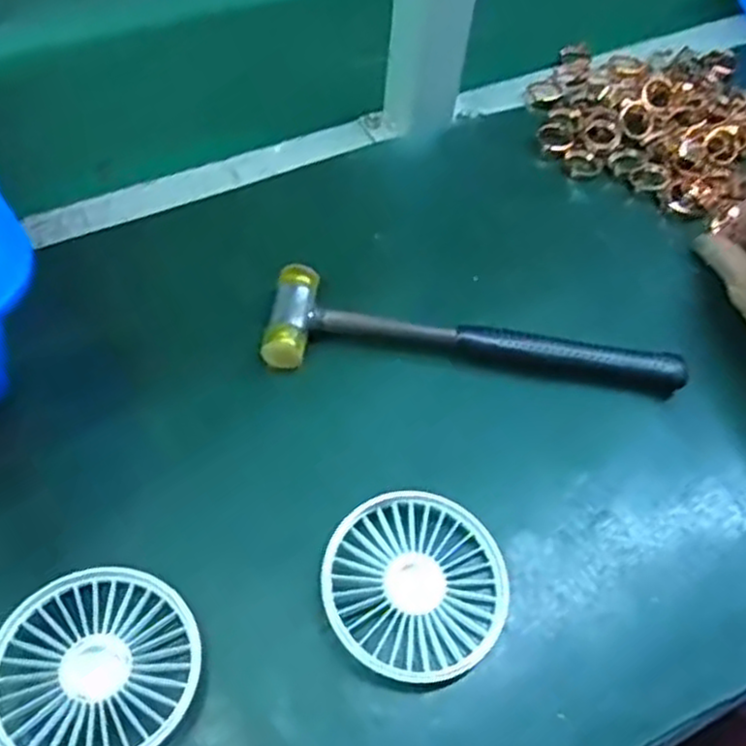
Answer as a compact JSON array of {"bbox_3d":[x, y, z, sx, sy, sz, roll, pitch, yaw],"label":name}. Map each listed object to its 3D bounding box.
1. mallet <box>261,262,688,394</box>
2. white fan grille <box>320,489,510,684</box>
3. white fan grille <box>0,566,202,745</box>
[{"bbox_3d":[0.059,-0.022,0.448,0.239,0.027,0.056,4,59,-2],"label":"mallet"},{"bbox_3d":[0.021,0.103,0.371,0.087,0.017,0.087,2,59,-3],"label":"white fan grille"},{"bbox_3d":[-0.124,0.131,0.340,0.086,0.021,0.087,2,59,-3],"label":"white fan grille"}]

